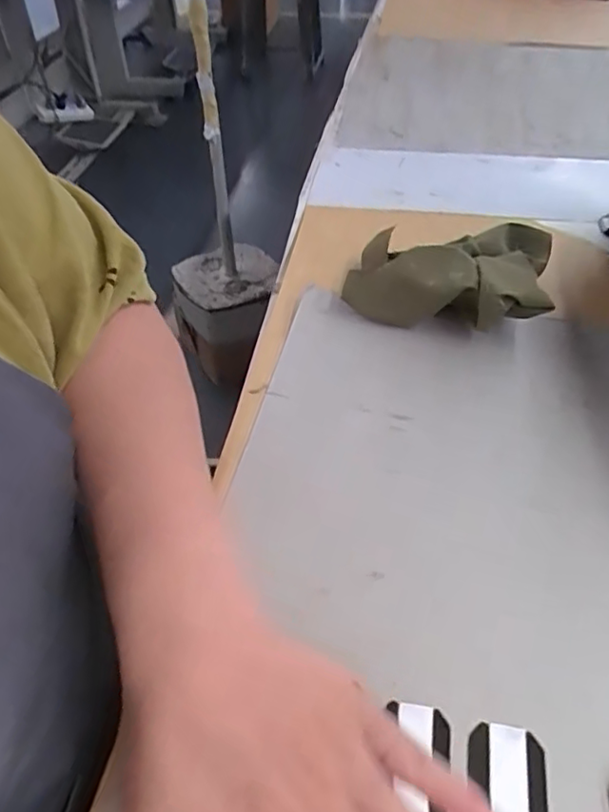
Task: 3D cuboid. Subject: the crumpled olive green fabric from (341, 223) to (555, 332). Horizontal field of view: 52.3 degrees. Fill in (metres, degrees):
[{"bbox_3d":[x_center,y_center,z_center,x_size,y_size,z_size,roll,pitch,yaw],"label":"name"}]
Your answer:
[{"bbox_3d":[0.108,-0.101,0.478,0.149,0.051,0.104,8,46,10],"label":"crumpled olive green fabric"}]

